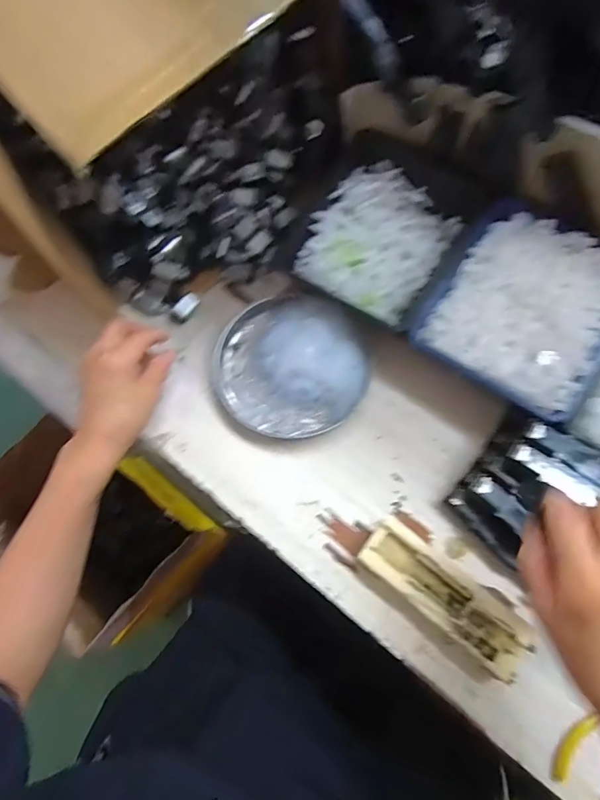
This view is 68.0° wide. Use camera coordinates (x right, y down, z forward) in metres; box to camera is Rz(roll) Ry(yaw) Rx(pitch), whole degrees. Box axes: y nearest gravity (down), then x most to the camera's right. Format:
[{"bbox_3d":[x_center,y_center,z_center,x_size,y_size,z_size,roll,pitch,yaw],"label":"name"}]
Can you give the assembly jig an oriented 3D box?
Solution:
[{"bbox_3d":[0.117,0.158,0.359,0.145,0.023,0.046,37,75,12],"label":"assembly jig"}]

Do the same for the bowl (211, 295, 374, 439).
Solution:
[{"bbox_3d":[-0.008,-0.033,0.427,0.140,0.023,0.134,0,71,0],"label":"bowl"}]

